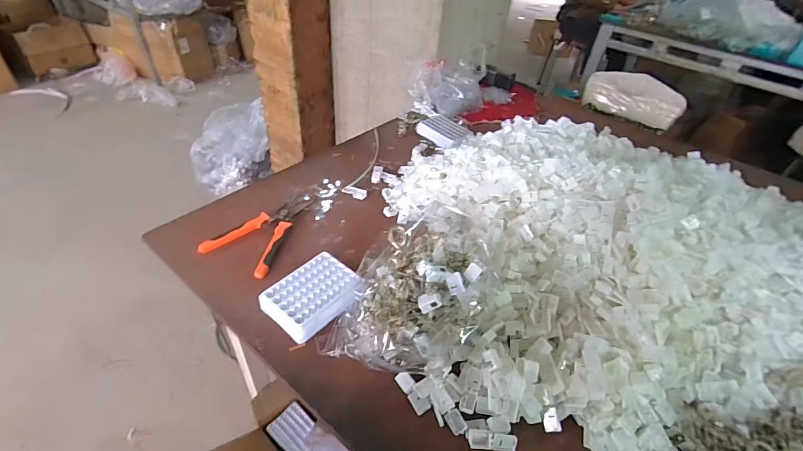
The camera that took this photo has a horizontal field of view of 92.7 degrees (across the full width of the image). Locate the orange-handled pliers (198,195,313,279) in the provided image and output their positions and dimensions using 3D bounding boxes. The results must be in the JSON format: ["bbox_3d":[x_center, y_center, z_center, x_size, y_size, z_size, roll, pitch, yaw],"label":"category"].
[{"bbox_3d":[-0.234,0.008,0.693,0.130,0.023,0.201,23,44,18],"label":"orange-handled pliers"}]

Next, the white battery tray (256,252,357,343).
[{"bbox_3d":[-0.131,0.108,0.574,0.105,0.039,0.132,31,47,26],"label":"white battery tray"}]

